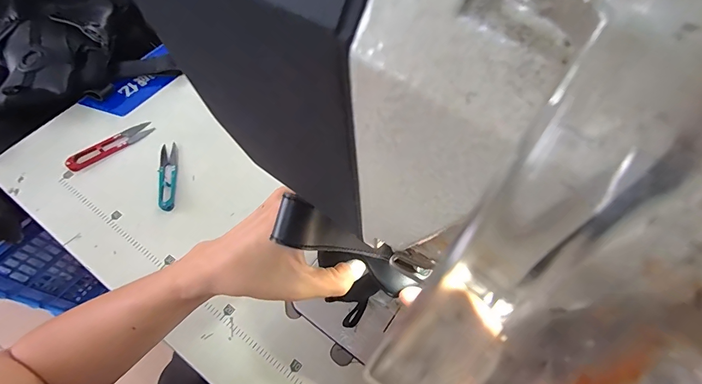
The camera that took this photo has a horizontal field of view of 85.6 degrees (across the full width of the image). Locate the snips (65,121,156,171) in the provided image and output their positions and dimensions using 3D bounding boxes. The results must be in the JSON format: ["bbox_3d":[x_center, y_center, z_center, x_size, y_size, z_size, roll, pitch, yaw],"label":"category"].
[{"bbox_3d":[-0.342,-0.067,0.541,0.118,0.010,0.023,-37,69,-19],"label":"snips"}]

